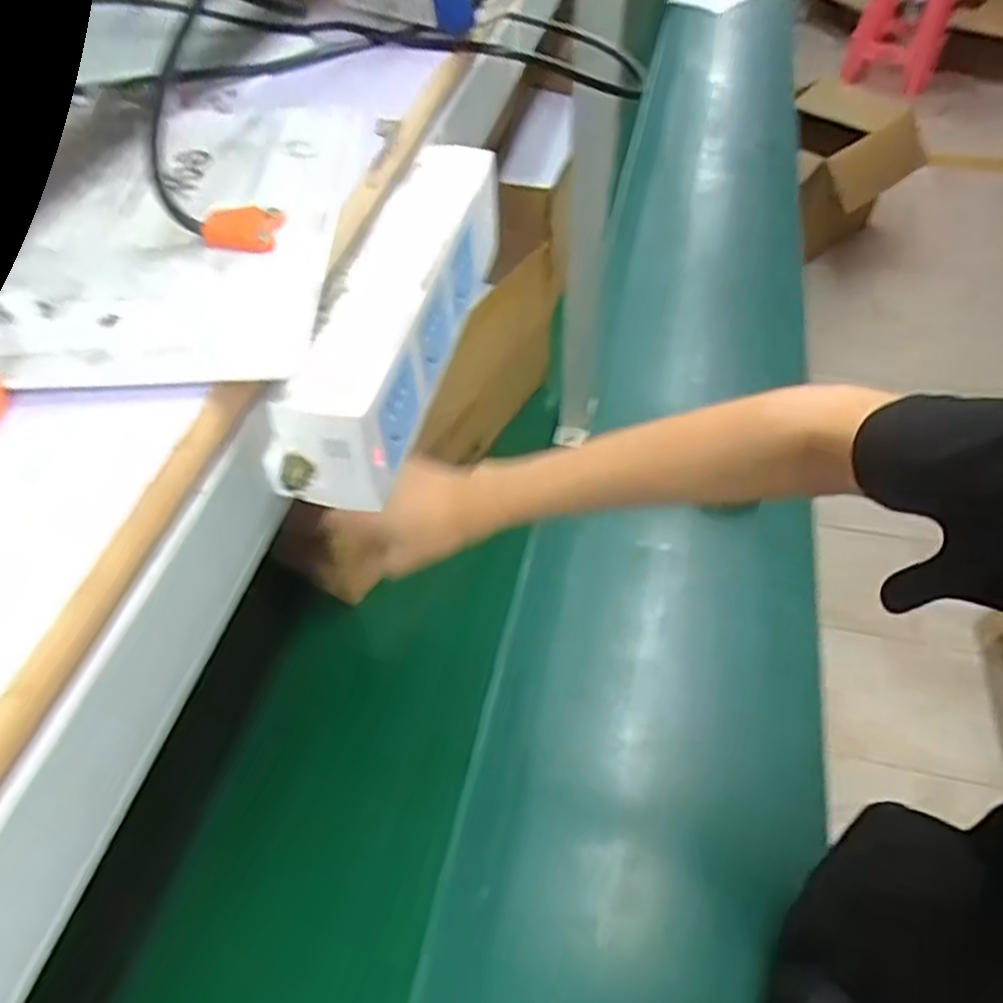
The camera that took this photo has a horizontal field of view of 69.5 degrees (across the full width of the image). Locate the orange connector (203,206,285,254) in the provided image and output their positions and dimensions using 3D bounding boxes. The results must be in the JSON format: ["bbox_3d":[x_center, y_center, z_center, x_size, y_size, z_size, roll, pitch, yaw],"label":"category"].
[{"bbox_3d":[-0.083,-0.087,0.230,0.023,0.006,0.019,-1,52,1],"label":"orange connector"}]

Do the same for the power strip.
[{"bbox_3d":[-0.037,-0.076,0.280,0.035,0.045,0.178,10,53,10],"label":"power strip"}]

